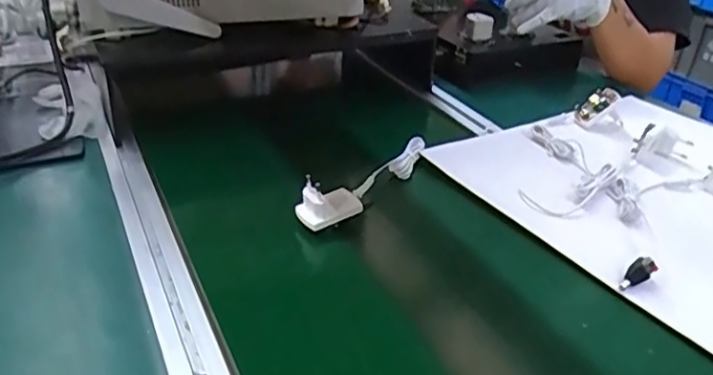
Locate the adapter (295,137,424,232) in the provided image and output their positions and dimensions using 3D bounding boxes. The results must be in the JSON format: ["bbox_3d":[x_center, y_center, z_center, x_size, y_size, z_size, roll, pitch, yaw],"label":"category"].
[{"bbox_3d":[0.021,-0.016,0.667,0.044,0.037,0.216,23,35,31],"label":"adapter"}]

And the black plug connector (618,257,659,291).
[{"bbox_3d":[0.247,0.077,0.548,0.038,0.012,0.015,-39,43,-5],"label":"black plug connector"}]

